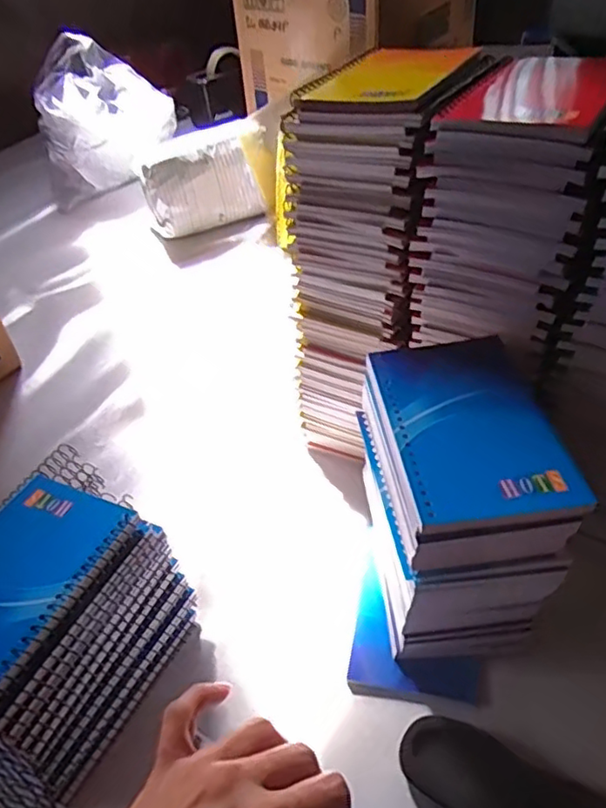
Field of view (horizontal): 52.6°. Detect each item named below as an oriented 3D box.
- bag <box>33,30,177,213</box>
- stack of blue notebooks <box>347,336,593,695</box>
[{"bbox_3d":[-0.312,-0.455,0.981,0.215,0.189,0.138,-14,42,-5],"label":"bag"},{"bbox_3d":[0.085,0.071,0.374,0.114,0.164,0.146,-4,42,6],"label":"stack of blue notebooks"}]

